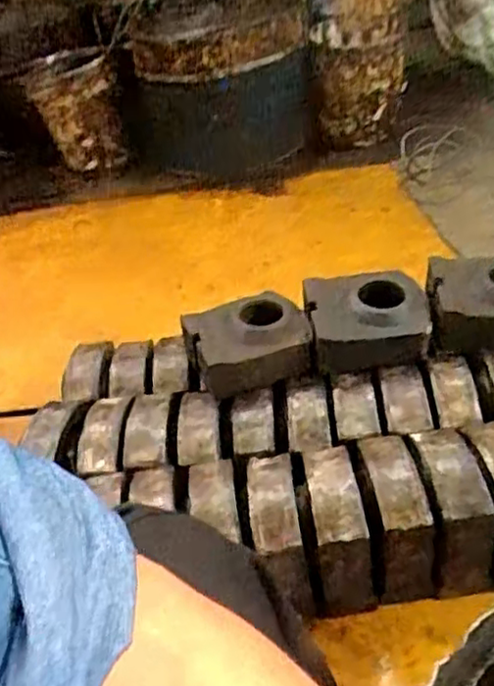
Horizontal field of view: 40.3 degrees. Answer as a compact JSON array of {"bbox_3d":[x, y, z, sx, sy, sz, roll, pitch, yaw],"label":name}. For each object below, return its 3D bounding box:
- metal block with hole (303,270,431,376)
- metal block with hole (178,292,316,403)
[{"bbox_3d":[0.191,-0.035,1.073,0.183,0.090,0.159,-7,36,4],"label":"metal block with hole"},{"bbox_3d":[0.002,0.001,1.070,0.185,0.082,0.150,-14,36,-5],"label":"metal block with hole"}]

